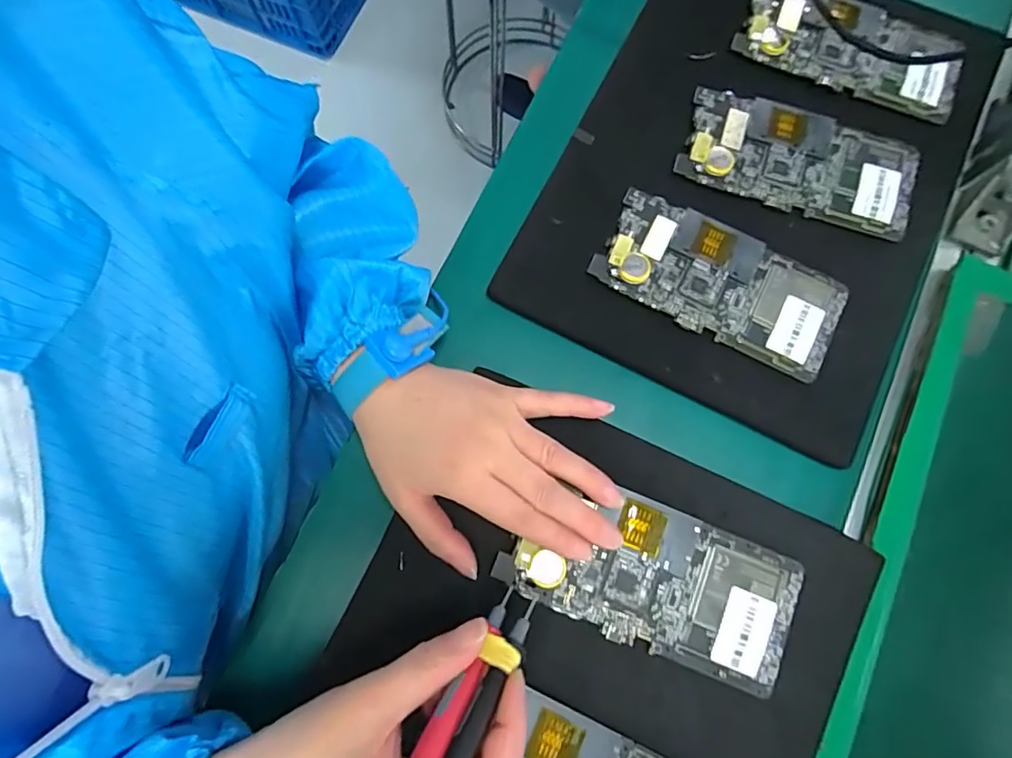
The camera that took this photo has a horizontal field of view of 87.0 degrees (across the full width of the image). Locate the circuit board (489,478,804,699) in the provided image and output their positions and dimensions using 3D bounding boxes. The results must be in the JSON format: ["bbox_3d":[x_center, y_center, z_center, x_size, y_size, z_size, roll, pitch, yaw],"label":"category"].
[{"bbox_3d":[0.079,0.105,0.285,0.153,0.009,0.072,21,76,4],"label":"circuit board"}]

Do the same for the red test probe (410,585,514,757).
[{"bbox_3d":[-0.030,0.141,0.190,0.012,0.016,0.133,30,44,6],"label":"red test probe"}]

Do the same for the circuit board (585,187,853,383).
[{"bbox_3d":[0.138,-0.062,0.343,0.154,0.008,0.071,27,80,6],"label":"circuit board"}]

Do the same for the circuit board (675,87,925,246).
[{"bbox_3d":[0.200,-0.148,0.362,0.155,0.010,0.071,19,79,4],"label":"circuit board"}]

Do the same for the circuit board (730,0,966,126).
[{"bbox_3d":[0.244,-0.237,0.378,0.151,0.014,0.071,20,79,4],"label":"circuit board"}]

